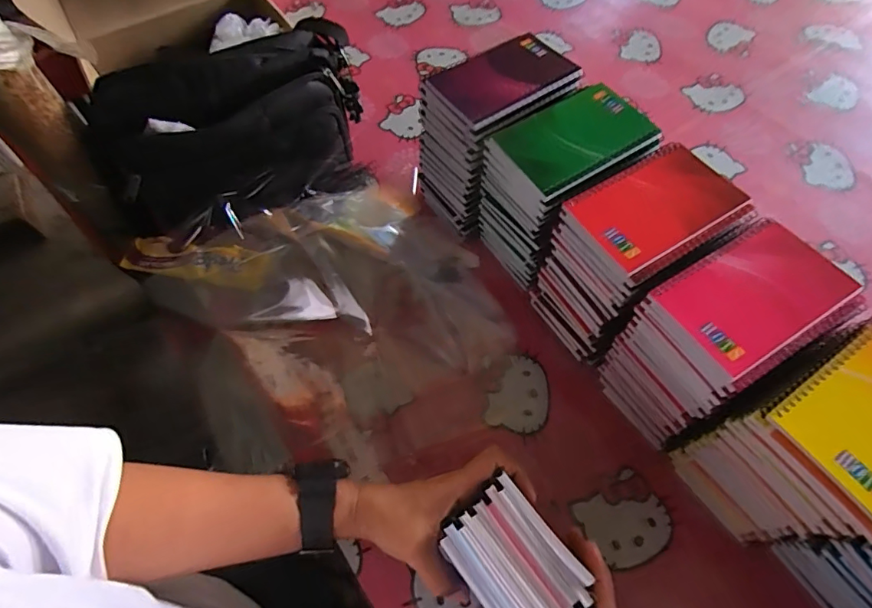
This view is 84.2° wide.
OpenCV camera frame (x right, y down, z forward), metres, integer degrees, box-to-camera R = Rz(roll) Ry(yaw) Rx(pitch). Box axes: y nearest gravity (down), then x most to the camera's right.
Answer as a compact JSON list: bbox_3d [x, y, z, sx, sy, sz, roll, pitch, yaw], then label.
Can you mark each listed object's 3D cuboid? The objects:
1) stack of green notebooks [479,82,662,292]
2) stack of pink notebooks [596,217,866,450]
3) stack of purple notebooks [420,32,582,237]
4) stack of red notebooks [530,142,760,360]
[{"bbox_3d":[0.124,-0.113,0.494,0.126,0.182,0.094,-32,65,-16],"label":"stack of green notebooks"},{"bbox_3d":[0.236,0.032,0.418,0.129,0.165,0.093,-29,64,-14],"label":"stack of pink notebooks"},{"bbox_3d":[0.064,-0.178,0.537,0.144,0.170,0.105,-30,64,-15],"label":"stack of purple notebooks"},{"bbox_3d":[0.182,-0.040,0.460,0.137,0.162,0.096,-26,63,-13],"label":"stack of red notebooks"}]

